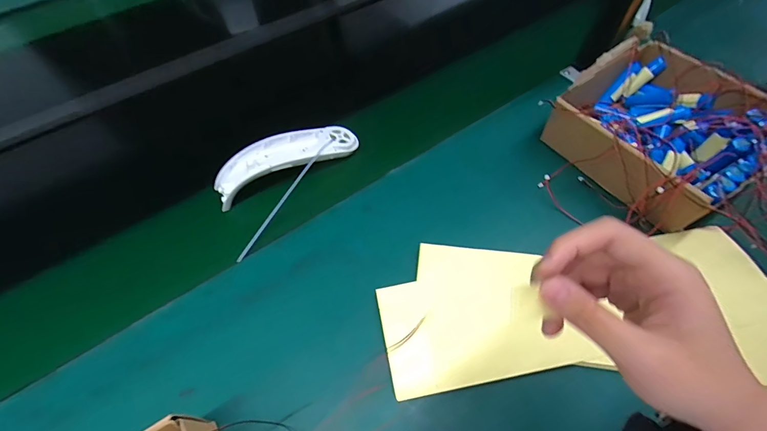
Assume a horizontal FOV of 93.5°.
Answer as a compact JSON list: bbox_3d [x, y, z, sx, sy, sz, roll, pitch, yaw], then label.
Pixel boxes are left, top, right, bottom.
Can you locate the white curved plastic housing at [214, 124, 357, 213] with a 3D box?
[{"bbox_3d":[-0.130,-0.077,0.482,0.194,0.036,0.056,-26,60,-15],"label":"white curved plastic housing"}]

